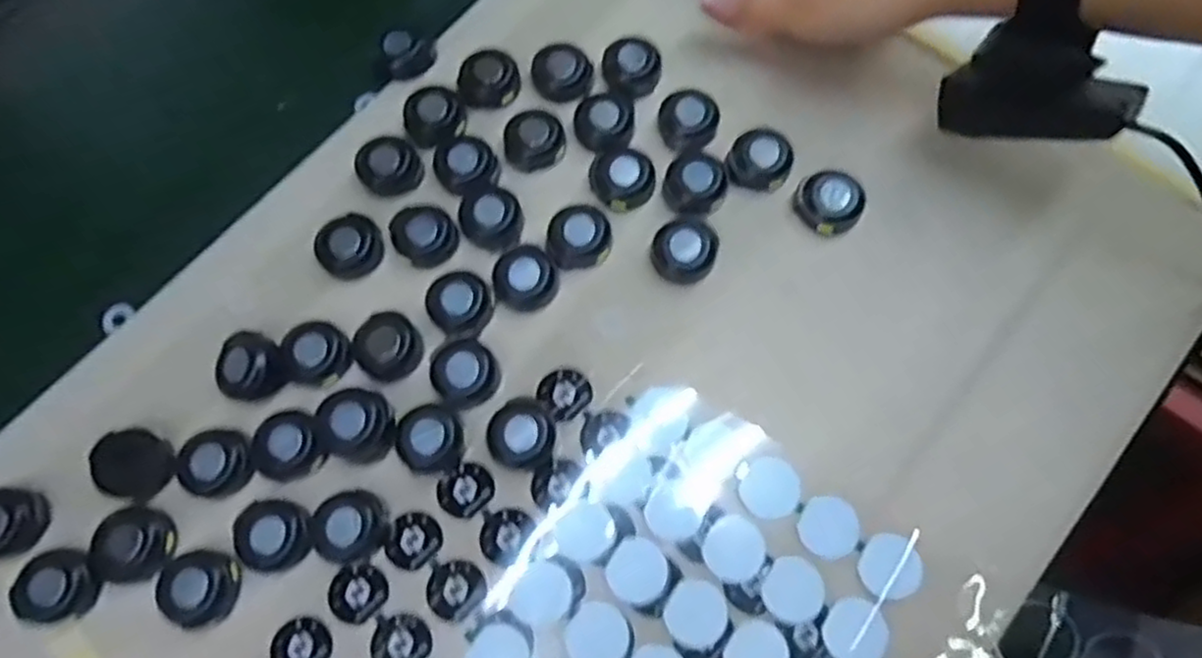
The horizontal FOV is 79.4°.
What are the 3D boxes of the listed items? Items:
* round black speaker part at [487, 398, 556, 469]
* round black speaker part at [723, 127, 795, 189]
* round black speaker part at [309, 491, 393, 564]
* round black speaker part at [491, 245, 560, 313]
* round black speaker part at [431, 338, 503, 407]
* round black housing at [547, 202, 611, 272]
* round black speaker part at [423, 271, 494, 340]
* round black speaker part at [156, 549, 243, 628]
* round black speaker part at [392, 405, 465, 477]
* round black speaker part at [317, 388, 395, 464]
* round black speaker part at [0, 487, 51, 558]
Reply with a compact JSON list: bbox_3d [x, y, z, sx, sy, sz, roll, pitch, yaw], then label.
[{"bbox_3d":[-0.034,0.044,0.306,0.026,0.014,0.027,0,72,1],"label":"round black speaker part"},{"bbox_3d":[0.076,-0.080,0.346,0.029,0.012,0.030,0,72,1],"label":"round black speaker part"},{"bbox_3d":[-0.102,0.081,0.295,0.028,0.016,0.025,-34,75,-10],"label":"round black speaker part"},{"bbox_3d":[-0.034,-0.023,0.330,0.028,0.012,0.026,0,72,1],"label":"round black speaker part"},{"bbox_3d":[-0.059,0.019,0.315,0.027,0.009,0.027,0,72,1],"label":"round black speaker part"},{"bbox_3d":[-0.010,-0.043,0.334,0.028,0.010,0.028,0,72,1],"label":"round black housing"},{"bbox_3d":[-0.062,-0.010,0.325,0.028,0.012,0.029,0,72,1],"label":"round black speaker part"},{"bbox_3d":[-0.162,0.103,0.290,0.034,0.008,0.028,11,72,4],"label":"round black speaker part"},{"bbox_3d":[-0.073,0.047,0.309,0.026,0.009,0.028,0,72,1],"label":"round black speaker part"},{"bbox_3d":[-0.102,0.038,0.302,0.027,0.019,0.031,-32,74,-9],"label":"round black speaker part"},{"bbox_3d":[-0.248,0.080,0.298,0.033,0.010,0.027,-4,72,0],"label":"round black speaker part"}]

